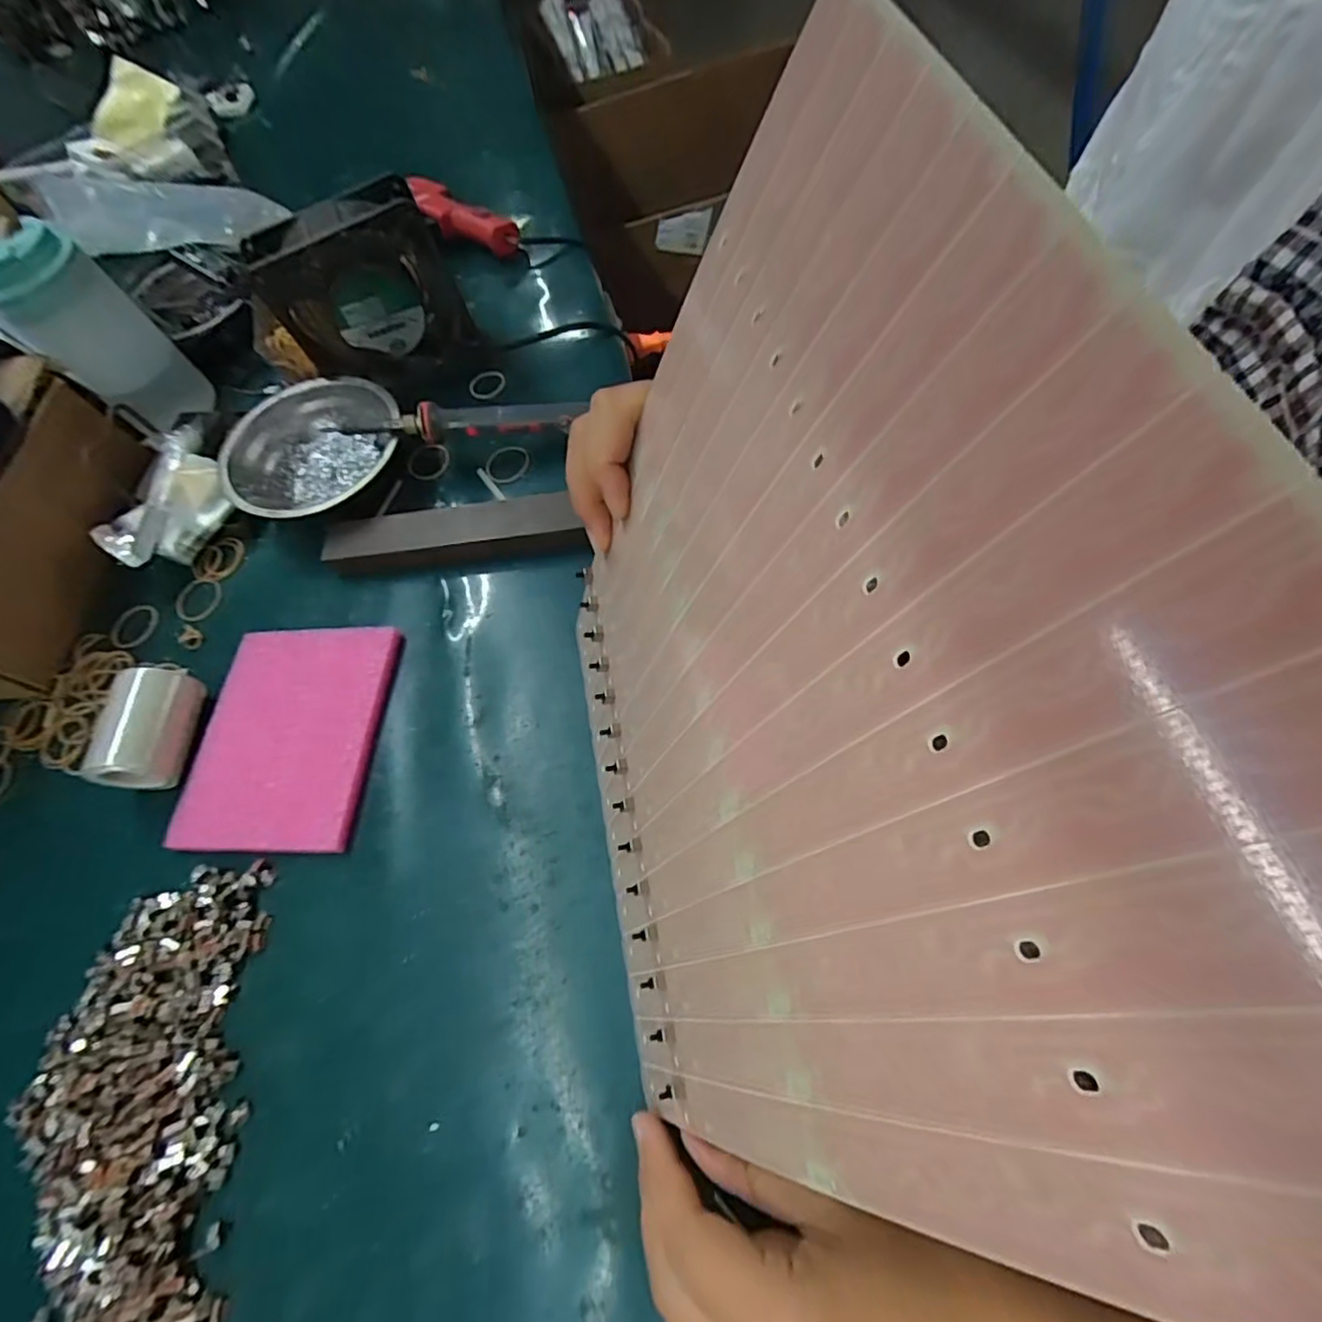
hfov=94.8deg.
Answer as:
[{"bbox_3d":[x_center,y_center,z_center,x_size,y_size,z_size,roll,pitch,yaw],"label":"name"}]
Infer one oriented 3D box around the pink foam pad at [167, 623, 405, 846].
[{"bbox_3d":[-0.225,0.043,0.367,0.111,0.007,0.136,-2,64,9],"label":"pink foam pad"}]

